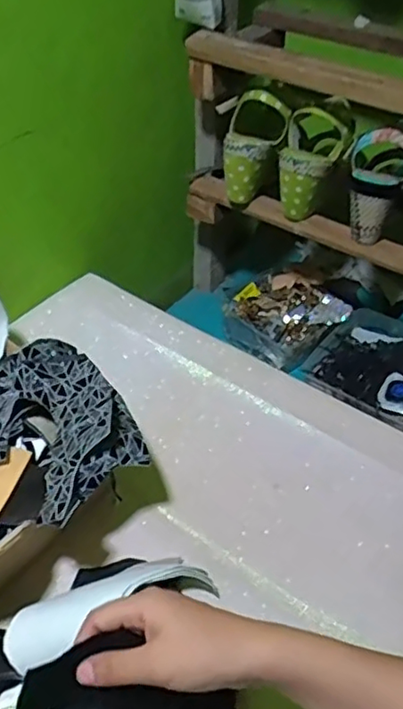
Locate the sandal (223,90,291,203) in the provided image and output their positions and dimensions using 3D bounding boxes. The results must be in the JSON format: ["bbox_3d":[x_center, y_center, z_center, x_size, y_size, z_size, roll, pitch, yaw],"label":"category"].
[{"bbox_3d":[0.070,-0.271,0.827,0.079,0.134,0.062,8,43,6],"label":"sandal"}]

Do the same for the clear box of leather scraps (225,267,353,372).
[{"bbox_3d":[0.132,-0.061,1.002,0.146,0.074,0.164,-33,54,-32],"label":"clear box of leather scraps"}]

